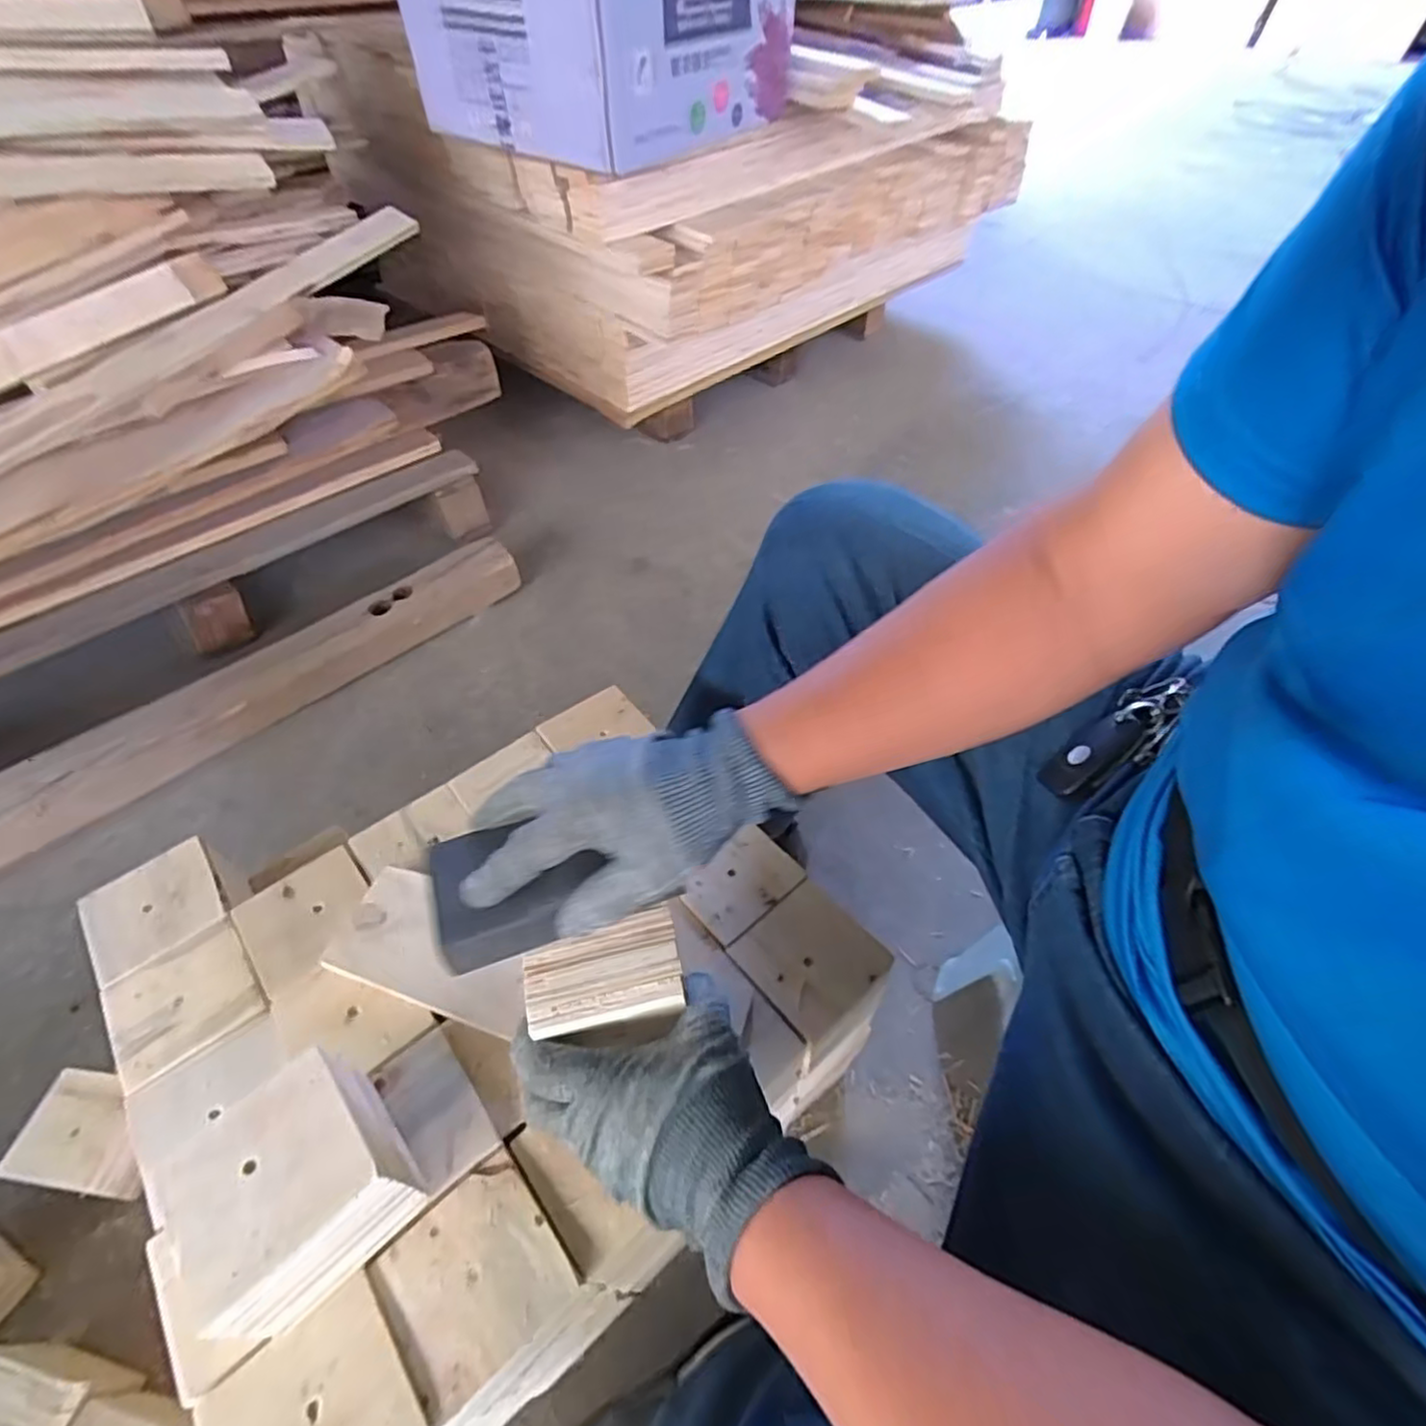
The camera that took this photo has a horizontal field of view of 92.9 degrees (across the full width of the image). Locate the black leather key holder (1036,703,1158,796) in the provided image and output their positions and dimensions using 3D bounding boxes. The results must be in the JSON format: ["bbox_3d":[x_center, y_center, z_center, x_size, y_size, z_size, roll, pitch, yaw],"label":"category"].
[{"bbox_3d":[0.238,0.022,0.418,0.074,0.021,0.031,-44,54,17],"label":"black leather key holder"}]

